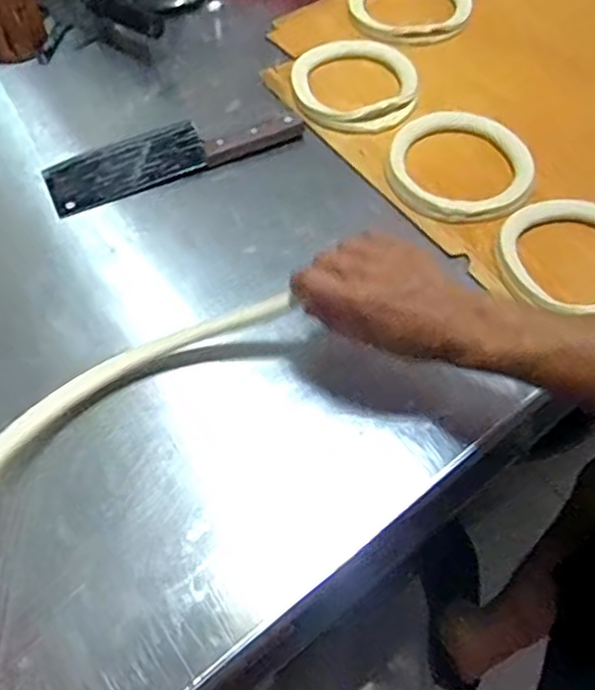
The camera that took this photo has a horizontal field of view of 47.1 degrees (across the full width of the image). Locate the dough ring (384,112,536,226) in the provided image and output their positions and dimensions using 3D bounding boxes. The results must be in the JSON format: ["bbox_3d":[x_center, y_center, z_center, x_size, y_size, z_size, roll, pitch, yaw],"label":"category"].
[{"bbox_3d":[0.167,-0.185,0.717,0.130,0.032,0.157,-40,64,-21],"label":"dough ring"}]

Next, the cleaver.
[{"bbox_3d":[-0.138,-0.216,0.756,0.276,0.023,0.081,-19,58,-10],"label":"cleaver"}]

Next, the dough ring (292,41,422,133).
[{"bbox_3d":[0.066,-0.301,0.794,0.145,0.025,0.118,11,70,5],"label":"dough ring"}]

